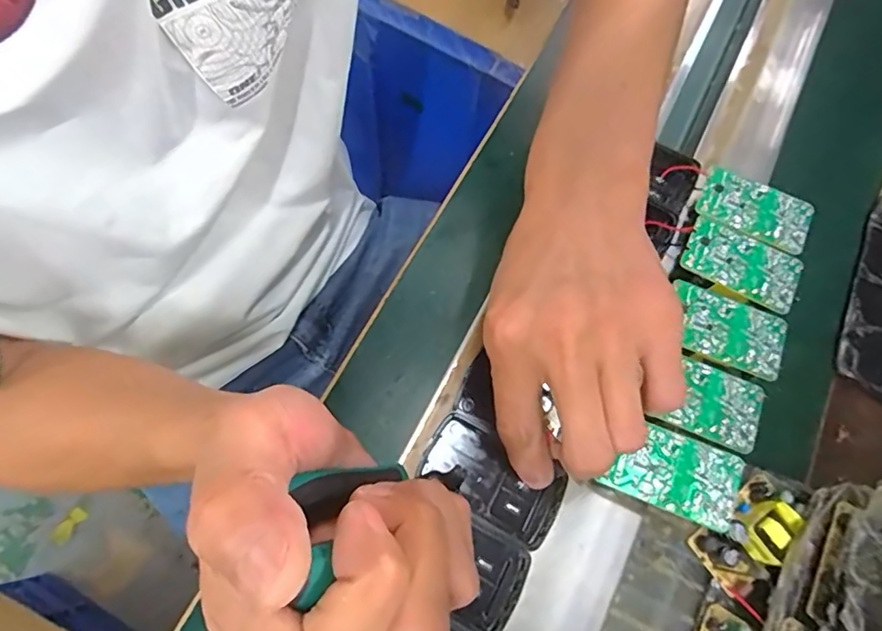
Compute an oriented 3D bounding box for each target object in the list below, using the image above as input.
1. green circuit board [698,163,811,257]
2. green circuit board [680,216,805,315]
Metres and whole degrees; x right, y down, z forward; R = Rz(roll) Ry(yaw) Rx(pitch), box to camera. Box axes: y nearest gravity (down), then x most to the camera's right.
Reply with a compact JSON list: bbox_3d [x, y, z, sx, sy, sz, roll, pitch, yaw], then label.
[{"bbox_3d":[0.183,-0.061,0.310,0.061,0.007,0.035,27,71,6],"label":"green circuit board"},{"bbox_3d":[0.169,-0.028,0.300,0.062,0.010,0.035,29,71,7],"label":"green circuit board"}]

